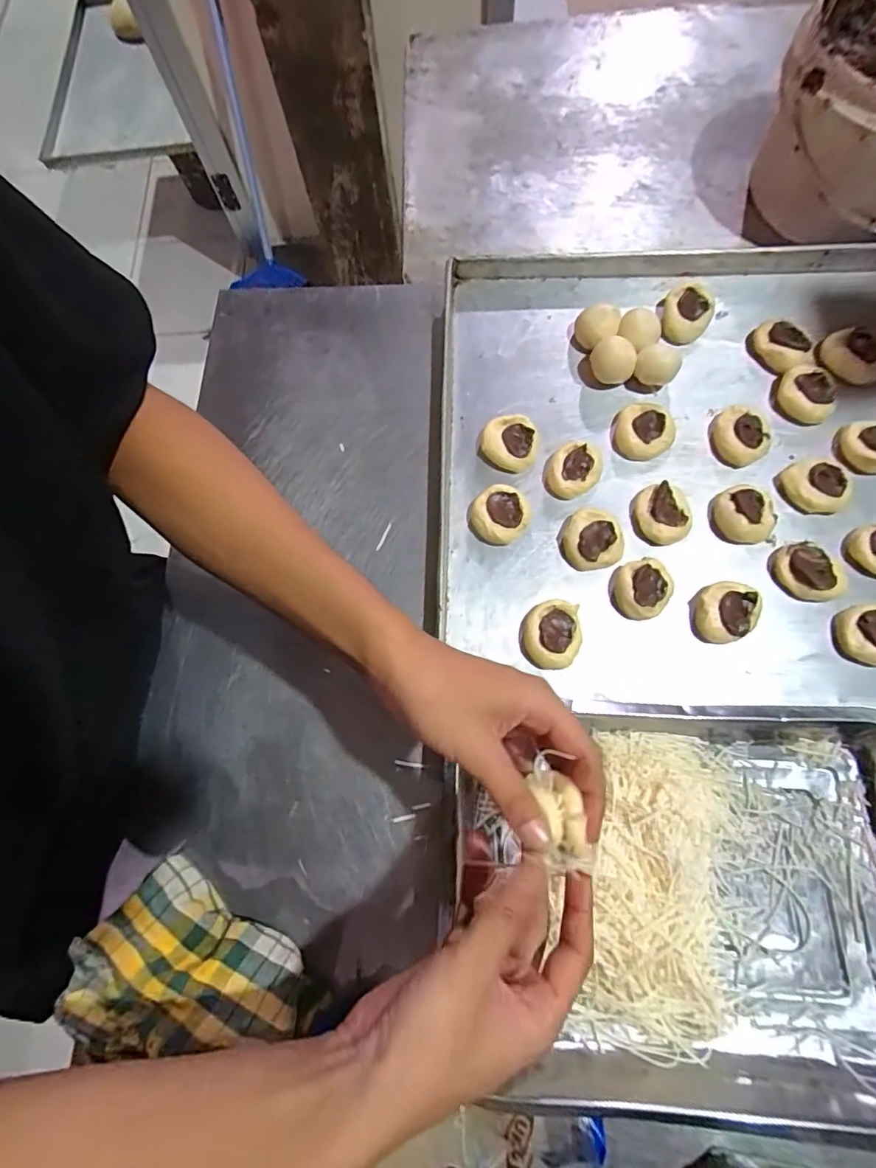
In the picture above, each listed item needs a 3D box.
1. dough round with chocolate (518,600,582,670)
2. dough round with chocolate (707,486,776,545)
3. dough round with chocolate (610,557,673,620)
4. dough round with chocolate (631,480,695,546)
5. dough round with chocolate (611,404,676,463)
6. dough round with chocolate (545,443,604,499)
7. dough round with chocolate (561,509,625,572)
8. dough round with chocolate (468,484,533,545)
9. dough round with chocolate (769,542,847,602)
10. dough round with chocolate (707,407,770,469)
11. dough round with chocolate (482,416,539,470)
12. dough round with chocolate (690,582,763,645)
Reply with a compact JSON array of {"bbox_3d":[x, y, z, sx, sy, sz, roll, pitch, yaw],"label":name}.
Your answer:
[{"bbox_3d":[0.096,0.044,0.433,0.050,0.021,0.058,9,74,5],"label":"dough round with chocolate"},{"bbox_3d":[0.274,-0.062,0.452,0.053,0.019,0.051,-1,74,2],"label":"dough round with chocolate"},{"bbox_3d":[0.176,0.005,0.439,0.047,0.020,0.048,-1,74,2],"label":"dough round with chocolate"},{"bbox_3d":[0.204,-0.065,0.458,0.052,0.020,0.055,-1,74,2],"label":"dough round with chocolate"},{"bbox_3d":[0.197,-0.146,0.486,0.054,0.015,0.057,-1,74,2],"label":"dough round with chocolate"},{"bbox_3d":[0.127,-0.105,0.474,0.053,0.019,0.043,-40,76,-9],"label":"dough round with chocolate"},{"bbox_3d":[0.138,-0.039,0.456,0.053,0.017,0.051,-1,74,2],"label":"dough round with chocolate"},{"bbox_3d":[0.058,-0.063,0.465,0.049,0.018,0.054,40,79,12],"label":"dough round with chocolate"},{"bbox_3d":[0.317,-0.009,0.433,0.059,0.017,0.042,32,78,11],"label":"dough round with chocolate"},{"bbox_3d":[0.282,-0.137,0.474,0.053,0.015,0.050,-1,74,2],"label":"dough round with chocolate"},{"bbox_3d":[0.069,-0.135,0.484,0.051,0.018,0.051,-1,74,2],"label":"dough round with chocolate"},{"bbox_3d":[0.243,0.023,0.428,0.052,0.023,0.046,-19,74,-3],"label":"dough round with chocolate"}]

